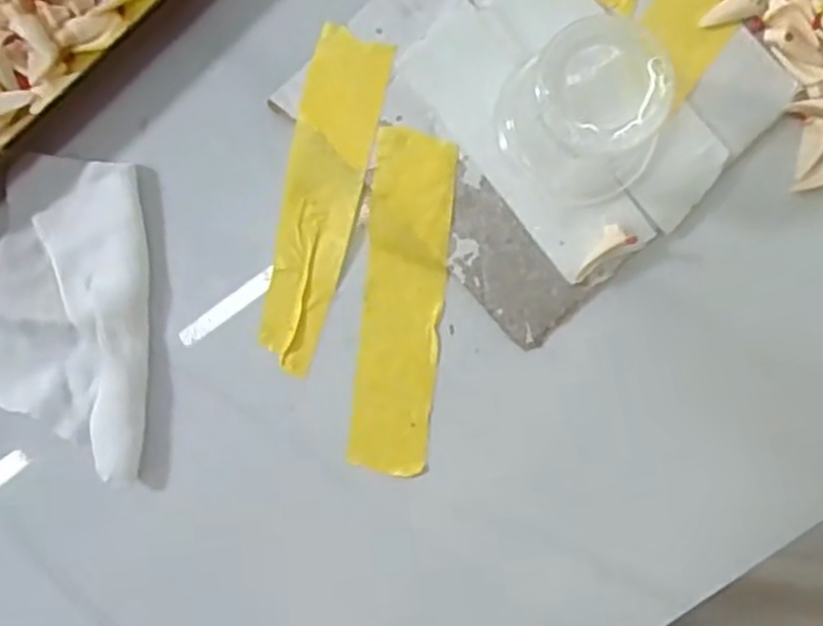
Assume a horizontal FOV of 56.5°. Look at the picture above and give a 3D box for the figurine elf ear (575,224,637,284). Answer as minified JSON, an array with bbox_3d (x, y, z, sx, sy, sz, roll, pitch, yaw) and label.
[{"bbox_3d":[0.044,-0.015,0.180,0.016,0.008,0.006,-37,90,6],"label":"figurine elf ear"}]

